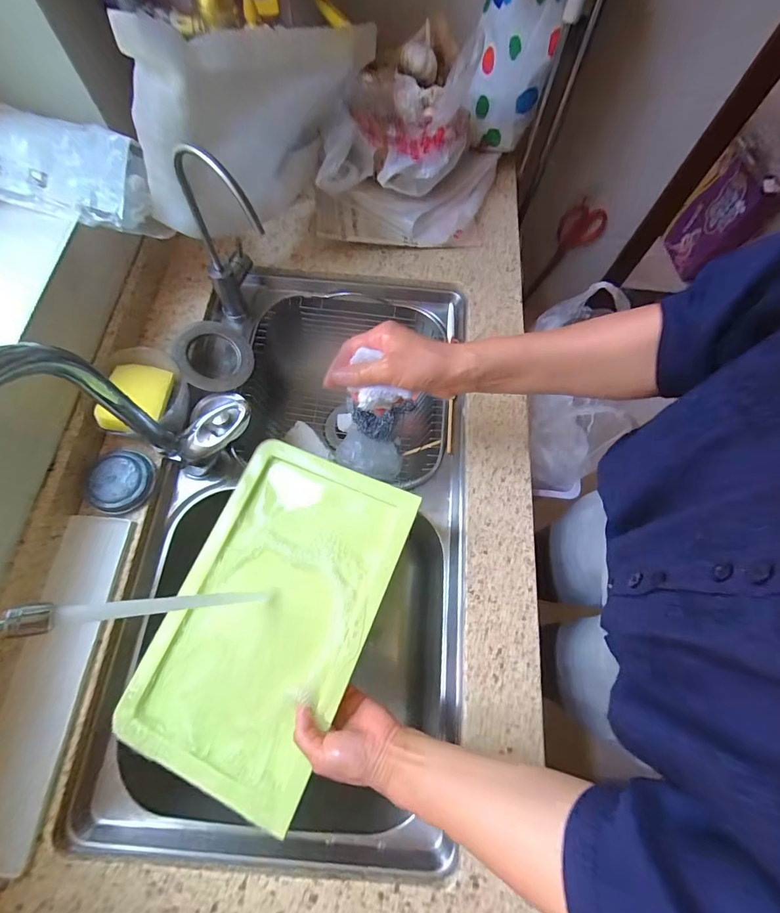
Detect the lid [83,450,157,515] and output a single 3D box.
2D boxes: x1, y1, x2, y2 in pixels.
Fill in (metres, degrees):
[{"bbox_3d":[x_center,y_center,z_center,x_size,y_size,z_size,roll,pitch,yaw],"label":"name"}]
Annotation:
[{"bbox_3d":[-0.344,0.030,0.510,0.073,0.014,0.082,1,64,-23],"label":"lid"}]

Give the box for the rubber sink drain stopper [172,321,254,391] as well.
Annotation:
[{"bbox_3d":[-0.262,-0.152,0.595,0.112,0.016,0.115,11,66,-26],"label":"rubber sink drain stopper"}]

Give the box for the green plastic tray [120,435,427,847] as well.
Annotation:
[{"bbox_3d":[-0.132,0.169,0.449,0.218,0.013,0.353,20,76,13],"label":"green plastic tray"}]

